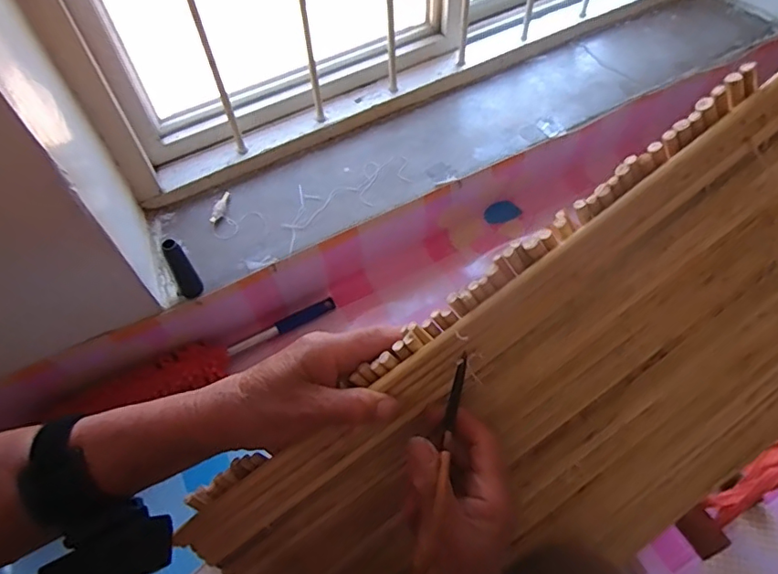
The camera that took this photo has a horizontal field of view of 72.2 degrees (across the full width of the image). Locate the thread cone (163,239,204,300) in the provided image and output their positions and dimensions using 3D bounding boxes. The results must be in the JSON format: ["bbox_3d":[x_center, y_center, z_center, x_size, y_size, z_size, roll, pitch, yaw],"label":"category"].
[{"bbox_3d":[-0.336,-0.026,0.865,0.035,0.118,0.032,-33,60,-18],"label":"thread cone"}]

